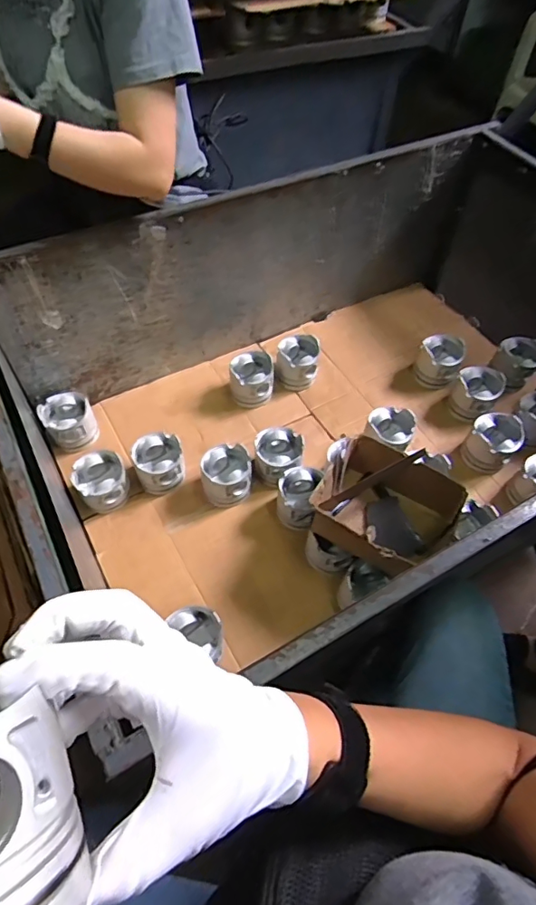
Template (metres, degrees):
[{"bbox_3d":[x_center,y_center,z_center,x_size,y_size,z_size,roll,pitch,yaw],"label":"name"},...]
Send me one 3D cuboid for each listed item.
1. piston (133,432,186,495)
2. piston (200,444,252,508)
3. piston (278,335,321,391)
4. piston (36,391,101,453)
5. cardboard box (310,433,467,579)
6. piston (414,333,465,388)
[{"bbox_3d":[-0.203,0.021,0.962,0.089,0.077,0.088,1,56,-2],"label":"piston"},{"bbox_3d":[-0.078,0.041,0.951,0.092,0.080,0.097,-6,56,-6],"label":"piston"},{"bbox_3d":[0.063,-0.197,1.123,0.093,0.082,0.094,7,56,2],"label":"piston"},{"bbox_3d":[-0.390,-0.061,1.006,0.089,0.074,0.095,1,56,-2],"label":"piston"},{"bbox_3d":[0.187,0.091,0.824,0.201,0.094,0.180,33,61,19],"label":"cardboard box"},{"bbox_3d":[0.371,-0.197,1.110,0.095,0.073,0.110,20,57,11],"label":"piston"}]

